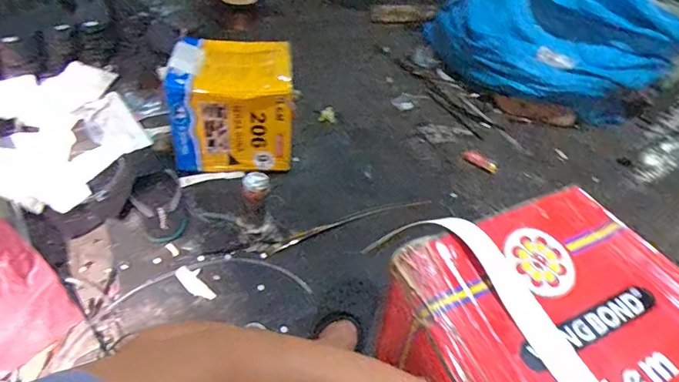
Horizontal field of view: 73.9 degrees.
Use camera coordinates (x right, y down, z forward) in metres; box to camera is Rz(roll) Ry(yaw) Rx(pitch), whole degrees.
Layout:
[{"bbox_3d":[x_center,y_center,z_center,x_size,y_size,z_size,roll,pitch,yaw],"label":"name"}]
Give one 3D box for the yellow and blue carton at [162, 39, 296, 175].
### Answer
[{"bbox_3d":[-0.247,-0.180,1.066,0.277,0.262,0.187,0,46,-5],"label":"yellow and blue carton"}]

